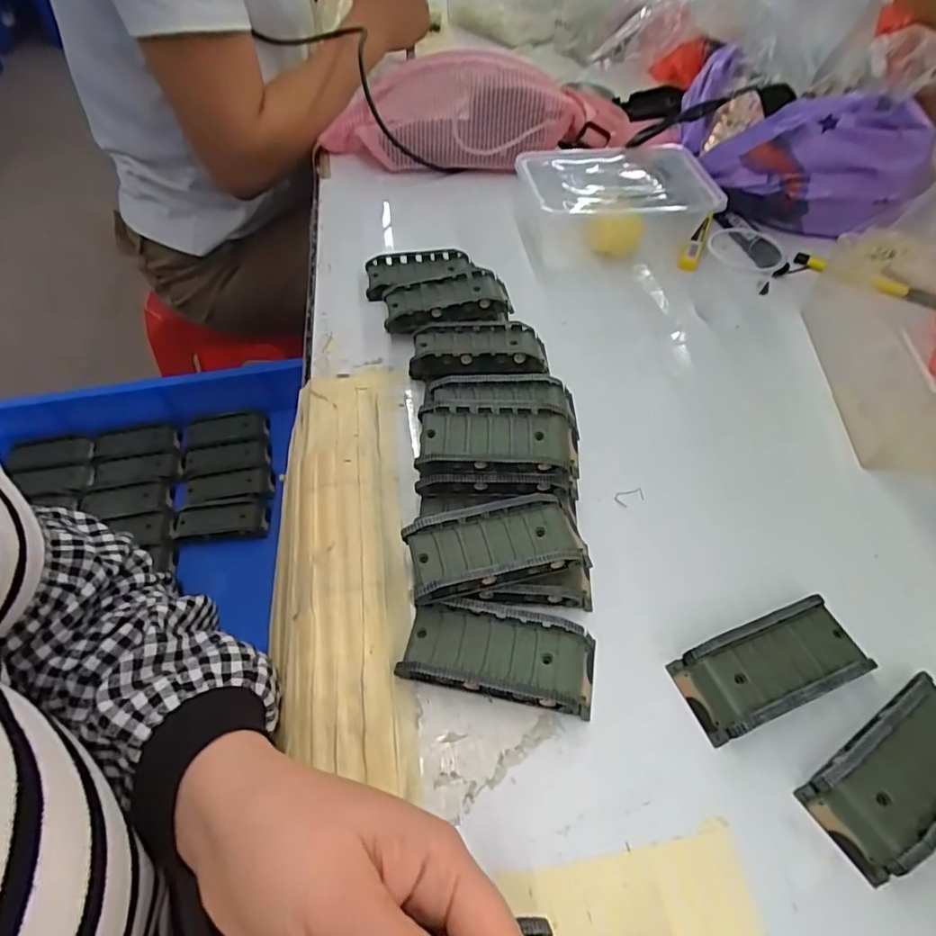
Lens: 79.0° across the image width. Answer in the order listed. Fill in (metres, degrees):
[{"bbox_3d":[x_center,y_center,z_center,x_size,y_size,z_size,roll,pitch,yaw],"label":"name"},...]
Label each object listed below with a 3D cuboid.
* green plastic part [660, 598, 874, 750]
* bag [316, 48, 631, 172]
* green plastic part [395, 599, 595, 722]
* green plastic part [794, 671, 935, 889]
[{"bbox_3d":[0.157,0.102,0.294,0.096,0.019,0.042,-17,55,-14],"label":"green plastic part"},{"bbox_3d":[0.009,-0.383,0.607,0.315,0.087,0.110,7,53,4],"label":"bag"},{"bbox_3d":[0.017,0.096,0.293,0.096,0.021,0.043,10,53,6],"label":"green plastic part"},{"bbox_3d":[0.204,0.140,0.265,0.096,0.019,0.044,-28,58,-21],"label":"green plastic part"}]

